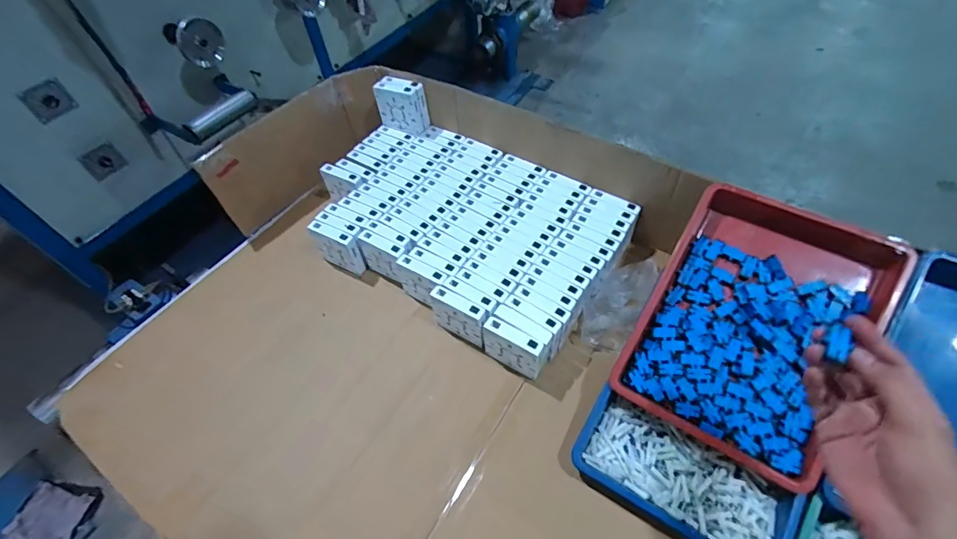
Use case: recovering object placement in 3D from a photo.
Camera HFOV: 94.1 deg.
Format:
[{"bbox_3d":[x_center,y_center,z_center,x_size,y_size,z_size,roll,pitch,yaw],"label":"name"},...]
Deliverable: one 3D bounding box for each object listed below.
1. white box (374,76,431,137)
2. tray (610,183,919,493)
[{"bbox_3d":[-0.145,-0.313,0.857,0.098,0.091,0.050,19,56,18],"label":"white box"},{"bbox_3d":[0.340,0.065,0.552,0.233,0.052,0.315,27,82,26],"label":"tray"}]

